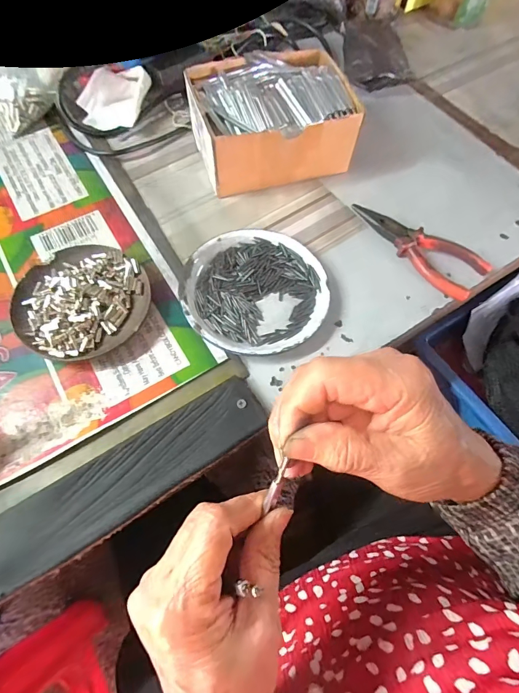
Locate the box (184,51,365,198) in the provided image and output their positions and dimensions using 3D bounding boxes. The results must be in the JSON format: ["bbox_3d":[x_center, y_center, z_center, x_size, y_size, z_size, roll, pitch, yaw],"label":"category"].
[{"bbox_3d":[0.008,-0.246,0.416,0.166,0.070,0.127,-14,67,-10],"label":"box"}]

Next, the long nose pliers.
[{"bbox_3d":[0.164,-0.108,0.387,0.052,0.018,0.144,-34,72,-17],"label":"long nose pliers"}]

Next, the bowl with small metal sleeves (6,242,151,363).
[{"bbox_3d":[-0.158,-0.042,0.334,0.106,0.026,0.108,1,65,-3],"label":"bowl with small metal sleeves"}]

